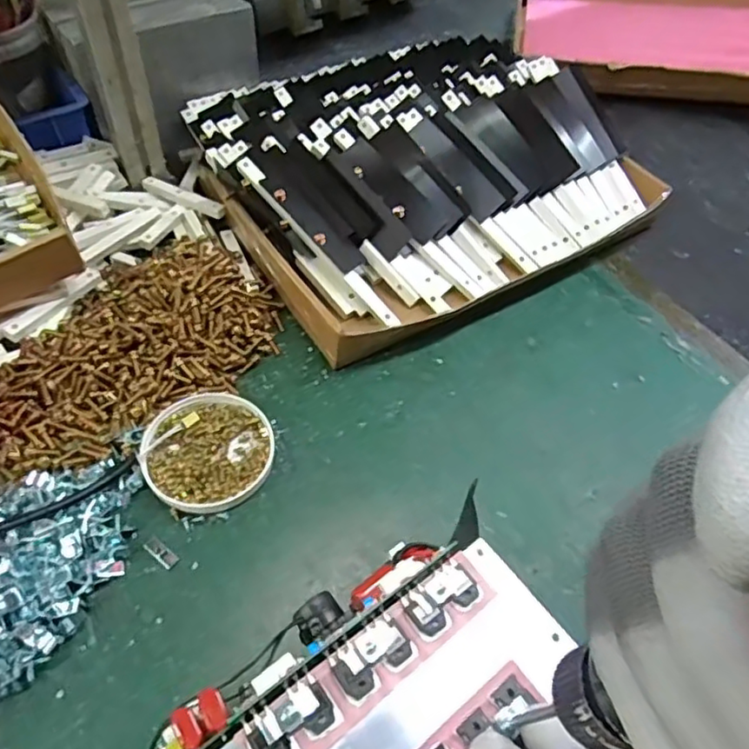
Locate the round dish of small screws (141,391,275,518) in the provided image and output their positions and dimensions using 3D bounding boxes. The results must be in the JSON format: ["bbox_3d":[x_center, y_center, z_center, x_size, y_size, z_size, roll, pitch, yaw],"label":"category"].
[{"bbox_3d":[-0.128,0.059,0.481,0.095,0.009,0.098,3,53,-4],"label":"round dish of small screws"}]

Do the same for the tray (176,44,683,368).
[{"bbox_3d":[0.043,-0.236,0.665,0.408,0.095,0.375,-24,59,-22],"label":"tray"}]

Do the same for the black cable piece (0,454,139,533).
[{"bbox_3d":[-0.242,0.095,0.424,0.163,0.006,0.022,-21,57,-34],"label":"black cable piece"}]

